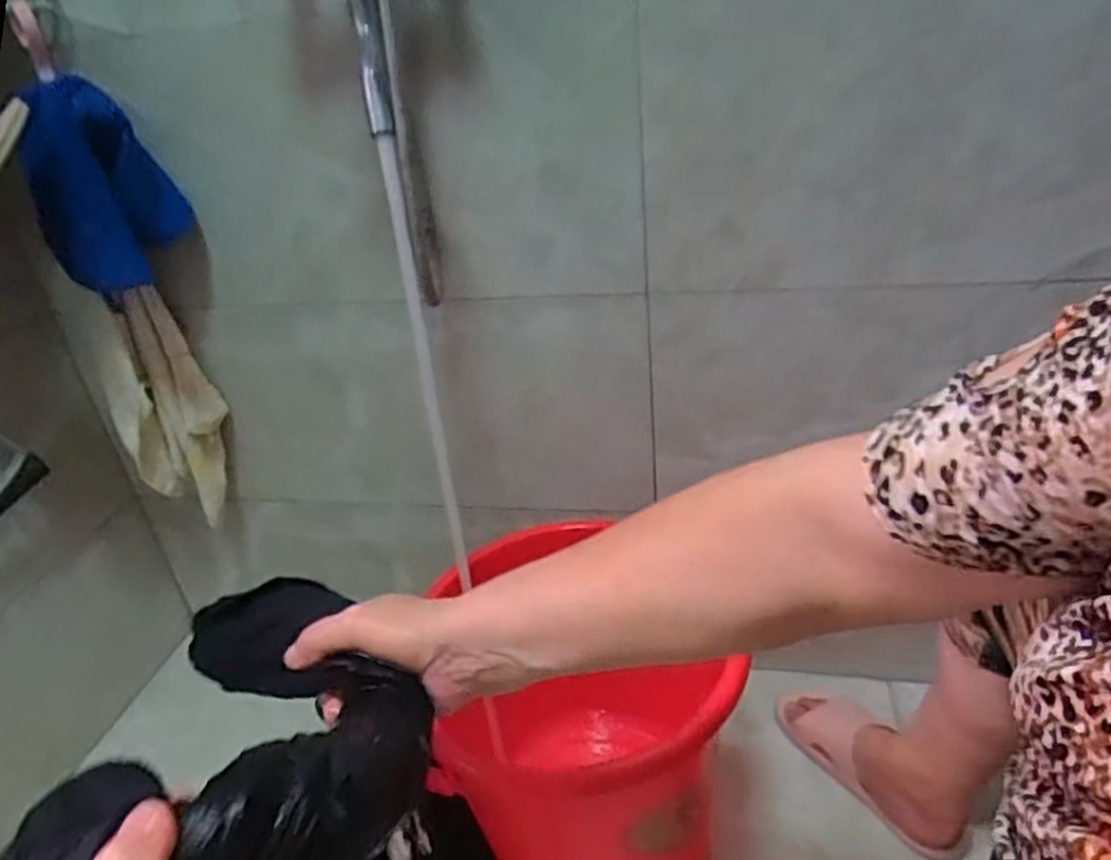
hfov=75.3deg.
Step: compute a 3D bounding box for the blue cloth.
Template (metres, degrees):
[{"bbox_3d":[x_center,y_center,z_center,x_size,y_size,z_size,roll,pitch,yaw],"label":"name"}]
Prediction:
[{"bbox_3d":[-0.534,-0.274,0.826,0.151,0.233,0.044,-26,47,-6],"label":"blue cloth"}]

